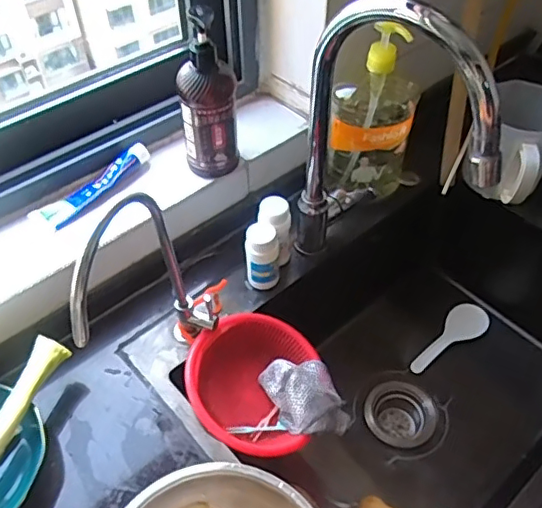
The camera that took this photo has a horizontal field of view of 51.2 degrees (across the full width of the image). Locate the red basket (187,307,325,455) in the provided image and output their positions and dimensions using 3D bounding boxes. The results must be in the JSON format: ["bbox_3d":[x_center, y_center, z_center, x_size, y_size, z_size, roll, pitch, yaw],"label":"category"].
[{"bbox_3d":[-0.024,0.156,0.678,0.148,0.076,0.172,10,50,8],"label":"red basket"}]

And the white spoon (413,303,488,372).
[{"bbox_3d":[0.293,0.138,0.925,0.161,0.018,0.056,-34,57,-25],"label":"white spoon"}]

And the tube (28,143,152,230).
[{"bbox_3d":[-0.228,-0.091,0.727,0.041,0.025,0.163,31,56,24],"label":"tube"}]

